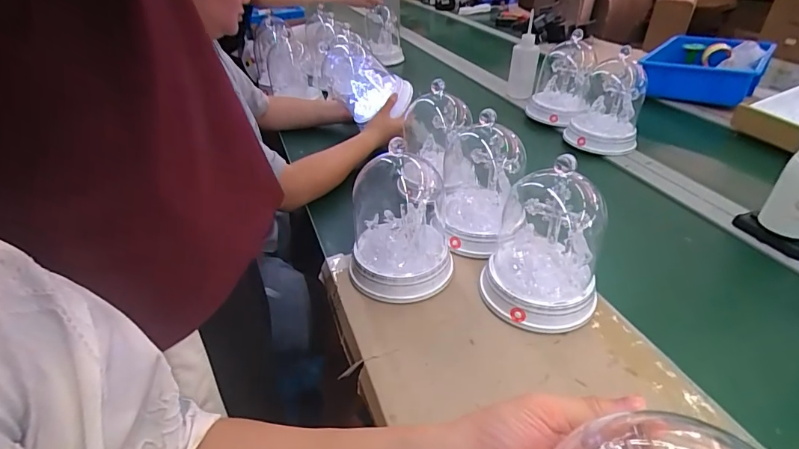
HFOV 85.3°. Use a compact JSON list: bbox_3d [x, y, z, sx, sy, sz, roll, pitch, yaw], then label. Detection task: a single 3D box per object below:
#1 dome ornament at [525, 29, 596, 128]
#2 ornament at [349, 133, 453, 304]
[{"bbox_3d":[0.389,-0.336,1.055,0.138,0.186,0.142,11,38,17],"label":"dome ornament"},{"bbox_3d":[0.000,-0.014,0.593,0.146,0.199,0.133,-1,36,2],"label":"ornament"}]

